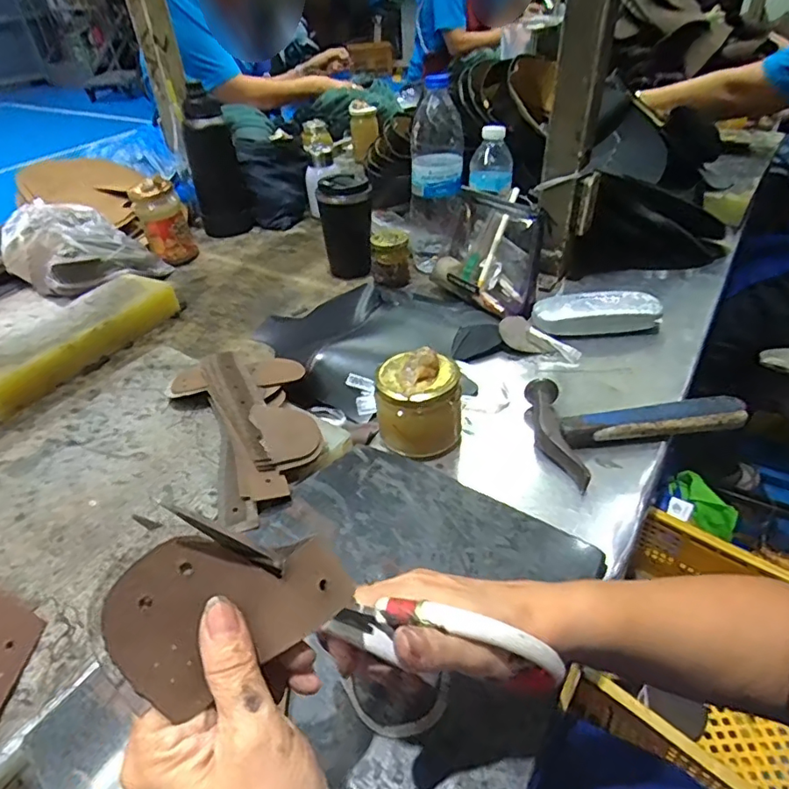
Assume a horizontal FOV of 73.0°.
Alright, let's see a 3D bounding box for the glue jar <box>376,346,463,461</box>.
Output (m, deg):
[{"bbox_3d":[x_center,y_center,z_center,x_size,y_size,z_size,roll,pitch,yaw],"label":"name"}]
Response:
[{"bbox_3d":[0.025,0.009,0.529,0.082,0.091,0.067,4,40,10],"label":"glue jar"}]

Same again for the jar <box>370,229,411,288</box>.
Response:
[{"bbox_3d":[-0.005,-0.214,0.844,0.064,0.077,0.055,-9,40,-6],"label":"jar"}]

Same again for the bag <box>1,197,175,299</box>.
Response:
[{"bbox_3d":[-0.512,-0.231,0.869,0.211,0.116,0.192,22,46,28],"label":"bag"}]

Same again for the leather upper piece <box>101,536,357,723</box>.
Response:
[{"bbox_3d":[-0.065,0.082,0.216,0.087,0.004,0.063,-31,90,-32],"label":"leather upper piece"}]

